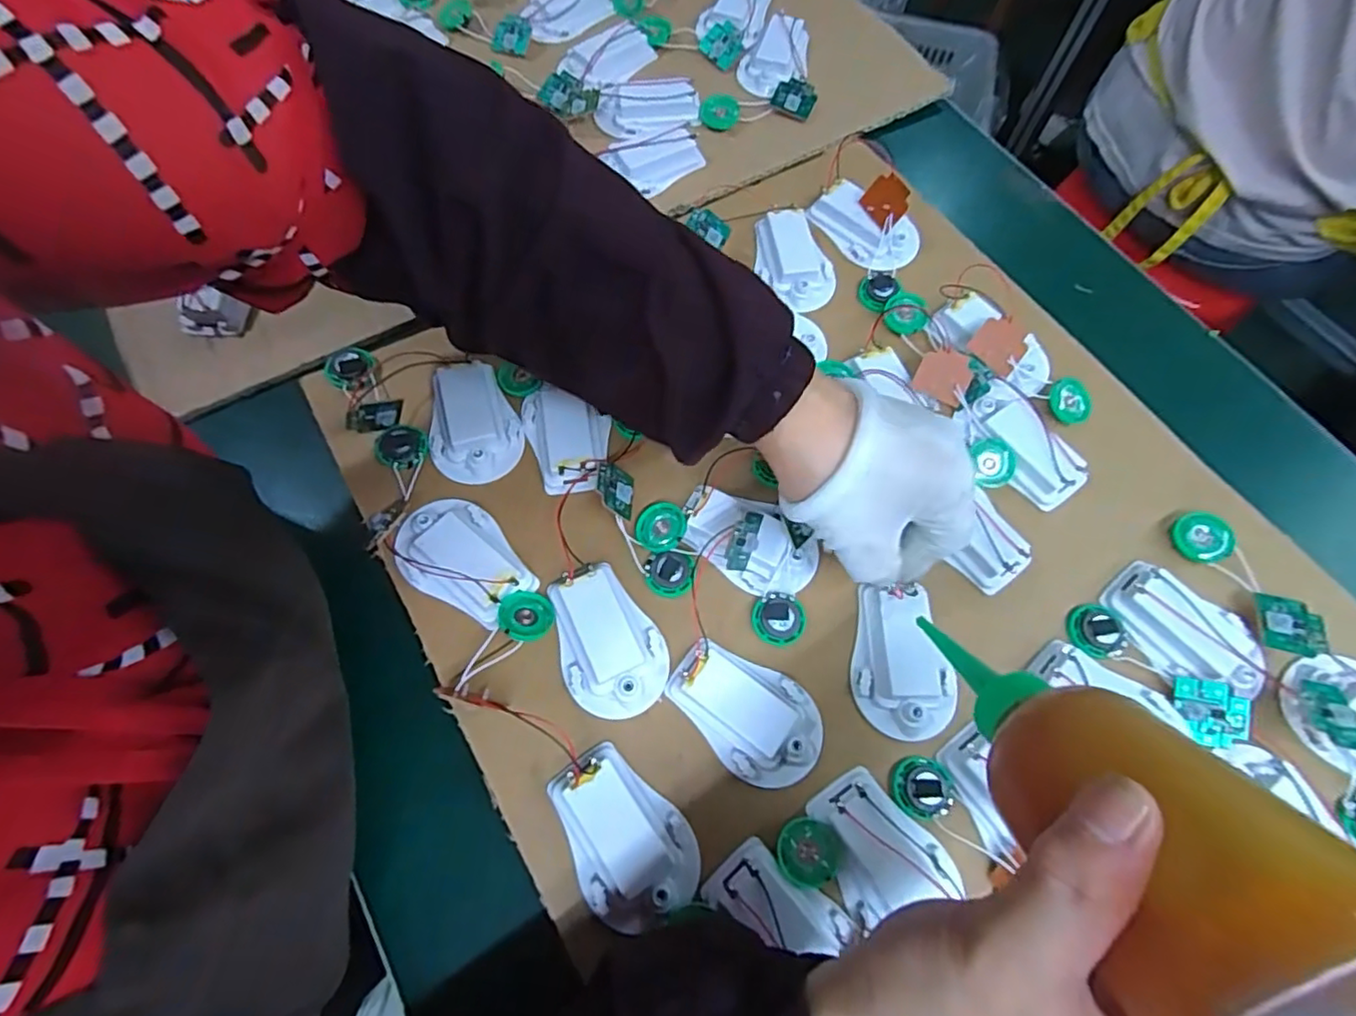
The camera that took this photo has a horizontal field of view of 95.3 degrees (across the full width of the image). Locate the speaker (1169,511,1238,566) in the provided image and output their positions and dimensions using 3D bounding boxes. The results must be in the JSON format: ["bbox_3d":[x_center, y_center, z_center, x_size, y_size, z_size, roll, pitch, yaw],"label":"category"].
[{"bbox_3d":[0.292,0.017,0.344,0.029,0.004,0.027,21,93,27],"label":"speaker"}]

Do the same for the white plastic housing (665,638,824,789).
[{"bbox_3d":[0.034,0.102,0.308,0.080,0.014,0.053,27,69,11],"label":"white plastic housing"}]

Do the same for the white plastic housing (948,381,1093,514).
[{"bbox_3d":[0.204,-0.038,0.365,0.041,0.015,0.076,-34,71,-14],"label":"white plastic housing"}]

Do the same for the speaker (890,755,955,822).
[{"bbox_3d":[0.119,0.136,0.299,0.027,0.005,0.028,9,67,3],"label":"speaker"}]

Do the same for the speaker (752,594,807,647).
[{"bbox_3d":[0.054,0.059,0.330,0.027,0.006,0.027,0,70,-1],"label":"speaker"}]

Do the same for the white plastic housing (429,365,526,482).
[{"bbox_3d":[-0.120,-0.051,0.367,0.052,0.014,0.073,-3,66,-2],"label":"white plastic housing"}]

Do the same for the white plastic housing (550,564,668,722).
[{"bbox_3d":[-0.036,0.069,0.320,0.052,0.012,0.077,-22,68,-10],"label":"white plastic housing"}]

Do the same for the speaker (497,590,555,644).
[{"bbox_3d":[-0.078,0.056,0.321,0.028,0.006,0.029,-1,47,-26],"label":"speaker"}]

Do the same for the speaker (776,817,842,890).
[{"bbox_3d":[0.062,0.161,0.289,0.029,0.010,0.028,16,67,7],"label":"speaker"}]

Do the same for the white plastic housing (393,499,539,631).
[{"bbox_3d":[-0.116,0.026,0.325,0.074,0.025,0.052,36,71,14],"label":"white plastic housing"}]

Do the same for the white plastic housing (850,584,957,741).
[{"bbox_3d":[0.118,0.079,0.319,0.052,0.019,0.074,5,70,0],"label":"white plastic housing"}]

